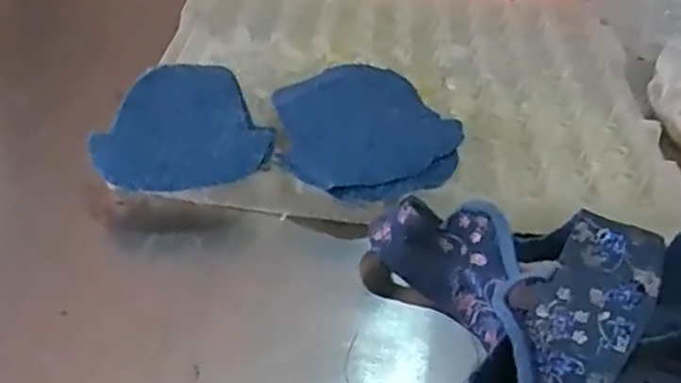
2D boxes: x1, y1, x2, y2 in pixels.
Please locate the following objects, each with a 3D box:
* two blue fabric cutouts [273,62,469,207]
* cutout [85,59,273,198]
[{"bbox_3d":[0.017,-0.055,0.549,0.147,0.014,0.164,-16,43,-25],"label":"two blue fabric cutouts"},{"bbox_3d":[-0.122,-0.057,0.537,0.124,0.014,0.156,0,40,-14],"label":"cutout"}]

